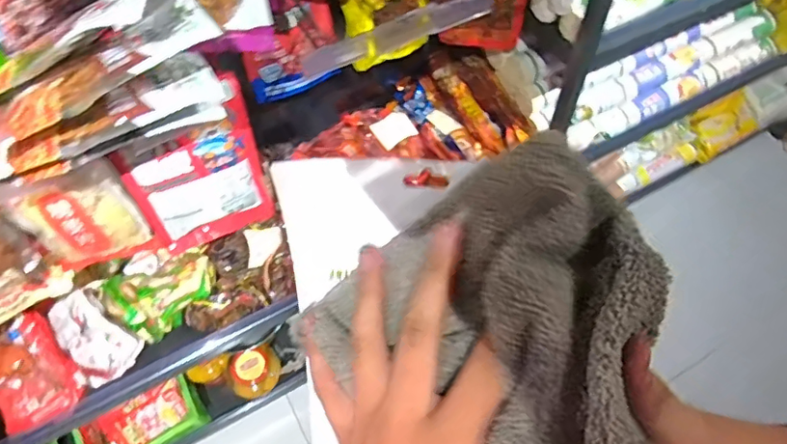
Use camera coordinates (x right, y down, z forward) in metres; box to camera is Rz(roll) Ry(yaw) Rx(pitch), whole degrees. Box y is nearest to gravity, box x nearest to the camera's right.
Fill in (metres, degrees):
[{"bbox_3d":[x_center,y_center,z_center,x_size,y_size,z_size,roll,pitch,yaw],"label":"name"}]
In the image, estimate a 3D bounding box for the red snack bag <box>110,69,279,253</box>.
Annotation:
[{"bbox_3d":[-0.289,-0.066,0.820,0.201,0.253,0.051,-30,61,-17],"label":"red snack bag"}]

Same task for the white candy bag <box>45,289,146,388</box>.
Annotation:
[{"bbox_3d":[-0.569,0.215,1.005,0.177,0.071,0.108,30,63,19],"label":"white candy bag"}]

